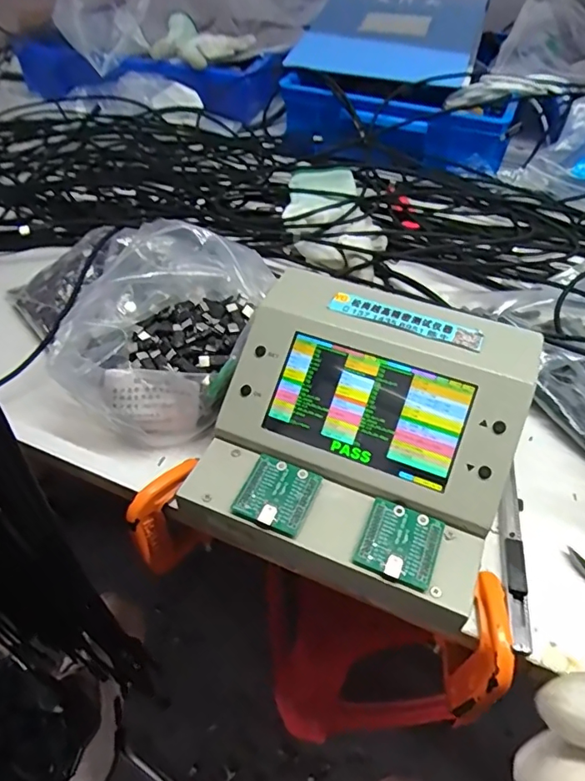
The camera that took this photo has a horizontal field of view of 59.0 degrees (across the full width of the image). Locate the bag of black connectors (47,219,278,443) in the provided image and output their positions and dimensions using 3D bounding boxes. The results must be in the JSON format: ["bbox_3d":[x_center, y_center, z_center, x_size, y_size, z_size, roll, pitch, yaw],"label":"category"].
[{"bbox_3d":[-0.088,-0.047,0.355,0.127,0.095,0.145,16,49,13],"label":"bag of black connectors"}]

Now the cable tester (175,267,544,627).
[{"bbox_3d":[0.040,0.021,0.302,0.167,0.071,0.157,18,49,15],"label":"cable tester"}]

